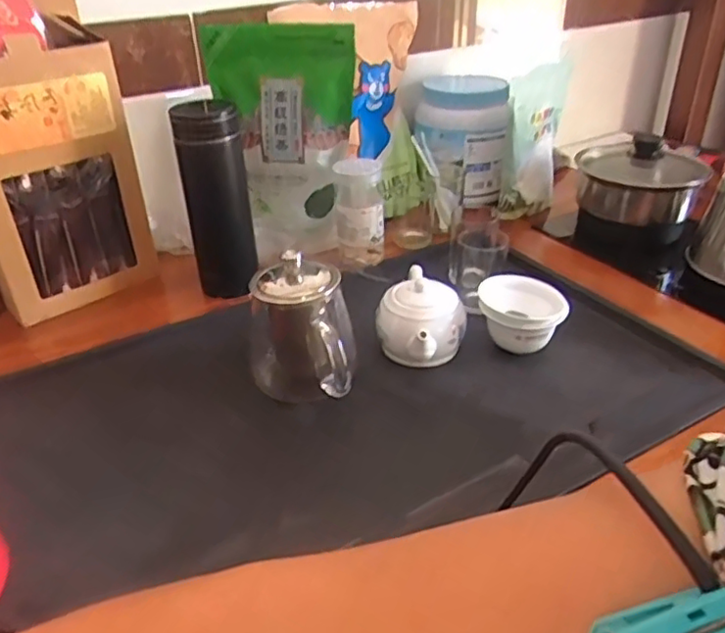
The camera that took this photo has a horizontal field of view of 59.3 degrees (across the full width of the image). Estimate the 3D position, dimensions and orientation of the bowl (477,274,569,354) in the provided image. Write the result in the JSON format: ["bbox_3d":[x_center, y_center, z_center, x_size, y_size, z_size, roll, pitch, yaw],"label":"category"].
[{"bbox_3d":[0.140,0.004,0.577,0.078,0.060,0.066,3,32,8],"label":"bowl"}]

